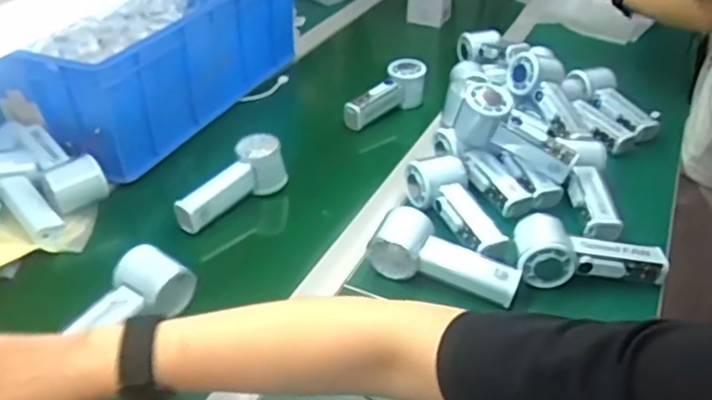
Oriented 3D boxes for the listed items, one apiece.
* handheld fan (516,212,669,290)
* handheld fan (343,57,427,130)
[{"bbox_3d":[0.241,0.060,0.653,0.155,0.055,0.054,11,35,-5],"label":"handheld fan"},{"bbox_3d":[0.043,-0.152,0.943,0.141,0.059,0.047,-37,48,-23],"label":"handheld fan"}]

